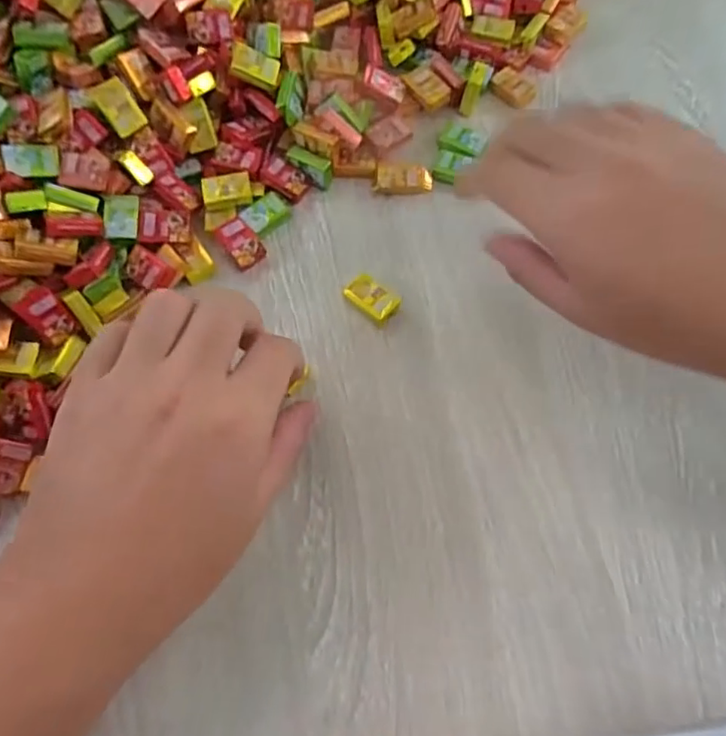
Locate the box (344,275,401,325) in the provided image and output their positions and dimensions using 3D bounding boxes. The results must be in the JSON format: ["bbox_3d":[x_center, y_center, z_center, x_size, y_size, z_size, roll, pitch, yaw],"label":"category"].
[{"bbox_3d":[0.004,-0.036,0.311,0.029,0.008,0.016,36,72,13],"label":"box"}]

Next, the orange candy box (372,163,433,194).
[{"bbox_3d":[0.023,-0.107,0.339,0.032,0.009,0.017,10,68,4],"label":"orange candy box"}]

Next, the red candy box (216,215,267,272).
[{"bbox_3d":[-0.066,-0.067,0.319,0.021,0.009,0.027,-38,92,-24],"label":"red candy box"}]

